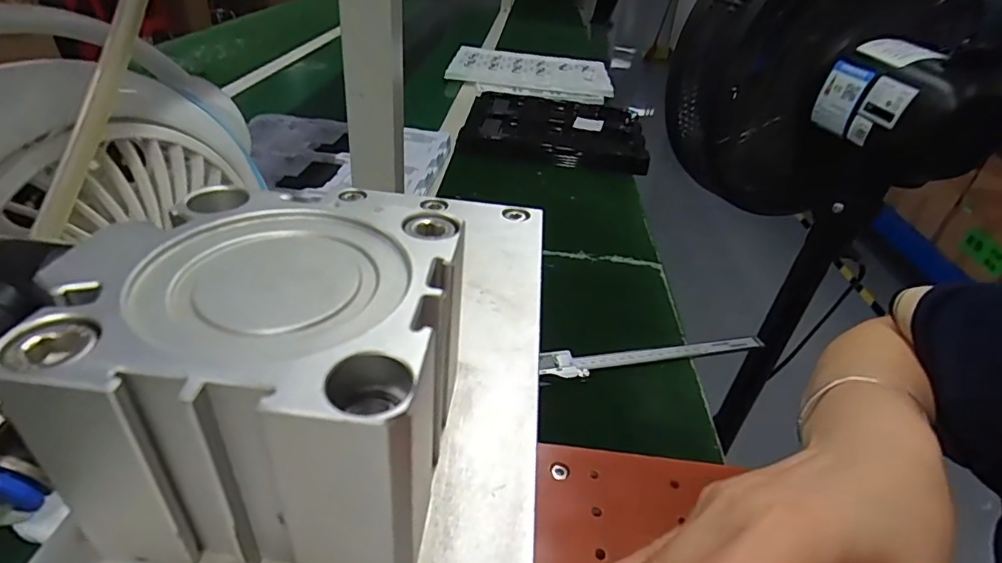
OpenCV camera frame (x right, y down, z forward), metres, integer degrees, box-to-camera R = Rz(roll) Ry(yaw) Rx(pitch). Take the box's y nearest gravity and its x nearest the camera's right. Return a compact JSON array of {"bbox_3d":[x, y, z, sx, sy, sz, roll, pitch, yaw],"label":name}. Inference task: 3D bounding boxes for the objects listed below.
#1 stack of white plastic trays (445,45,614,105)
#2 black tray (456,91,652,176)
[{"bbox_3d":[0.070,-0.506,1.286,0.378,0.039,0.336,8,34,2],"label":"stack of white plastic trays"},{"bbox_3d":[0.102,-0.288,1.000,0.314,0.040,0.339,8,34,2],"label":"black tray"}]

